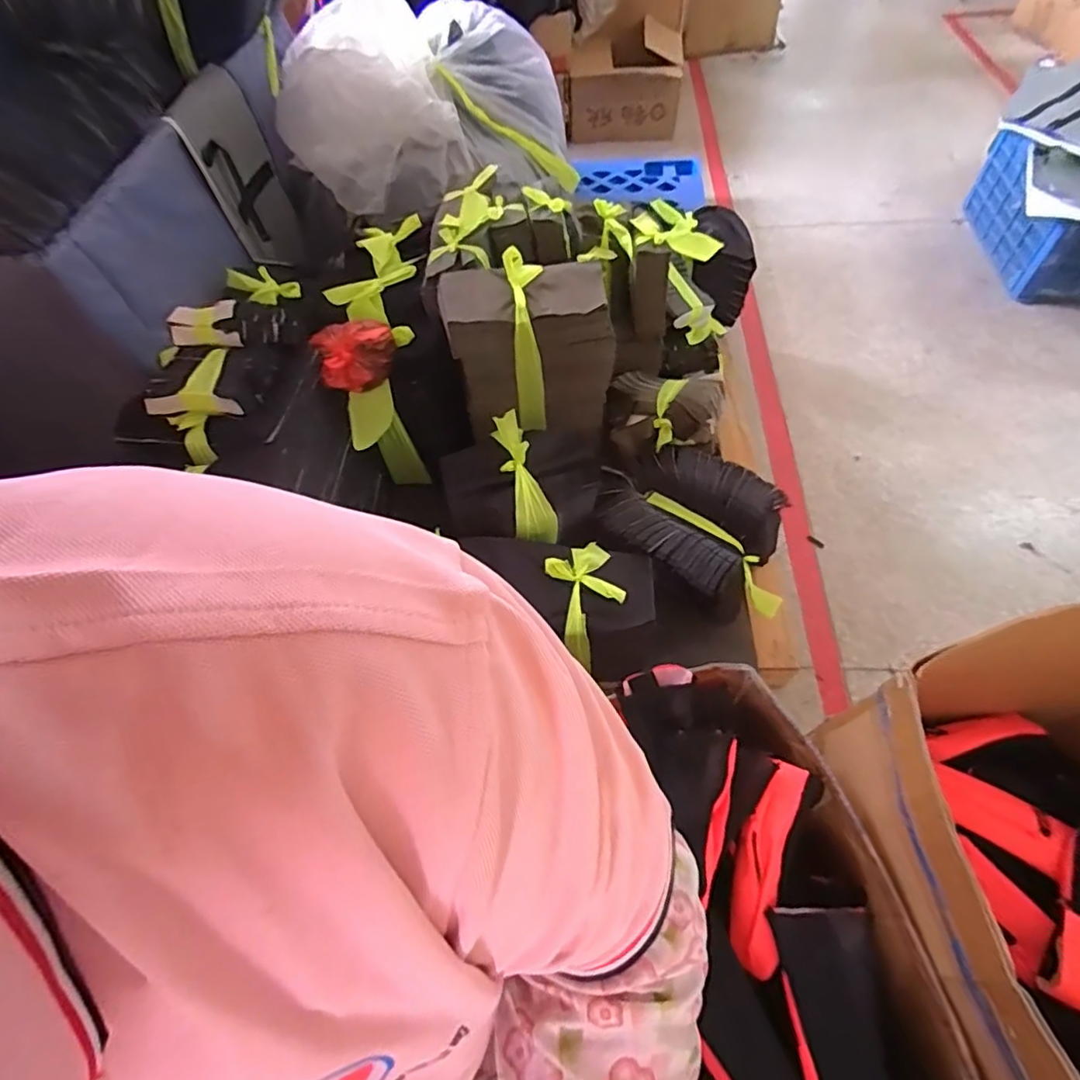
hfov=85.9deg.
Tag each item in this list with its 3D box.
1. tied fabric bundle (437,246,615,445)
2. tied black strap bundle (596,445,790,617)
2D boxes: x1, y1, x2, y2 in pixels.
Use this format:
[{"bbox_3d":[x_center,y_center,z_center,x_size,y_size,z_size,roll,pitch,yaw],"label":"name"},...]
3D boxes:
[{"bbox_3d":[-0.020,-0.399,1.240,0.322,0.287,0.228,-12,57,-4],"label":"tied fabric bundle"},{"bbox_3d":[0.324,-0.038,1.241,0.428,0.099,0.328,24,62,18],"label":"tied black strap bundle"}]

